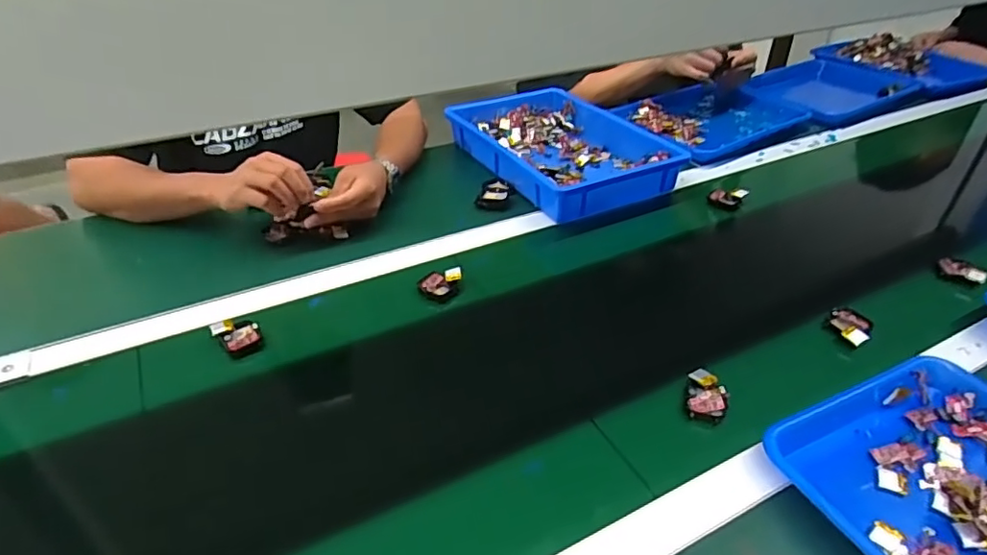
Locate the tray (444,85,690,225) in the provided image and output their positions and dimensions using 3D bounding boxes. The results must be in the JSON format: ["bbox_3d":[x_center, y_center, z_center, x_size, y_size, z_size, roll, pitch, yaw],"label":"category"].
[{"bbox_3d":[0.119,-0.228,0.974,0.278,0.054,0.375,-17,37,-25],"label":"tray"}]

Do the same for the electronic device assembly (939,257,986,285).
[{"bbox_3d":[0.594,-0.009,0.731,0.023,0.018,0.068,-4,22,-7],"label":"electronic device assembly"}]

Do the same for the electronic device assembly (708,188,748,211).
[{"bbox_3d":[0.353,-0.123,0.870,0.052,0.018,0.054,15,36,21],"label":"electronic device assembly"}]

